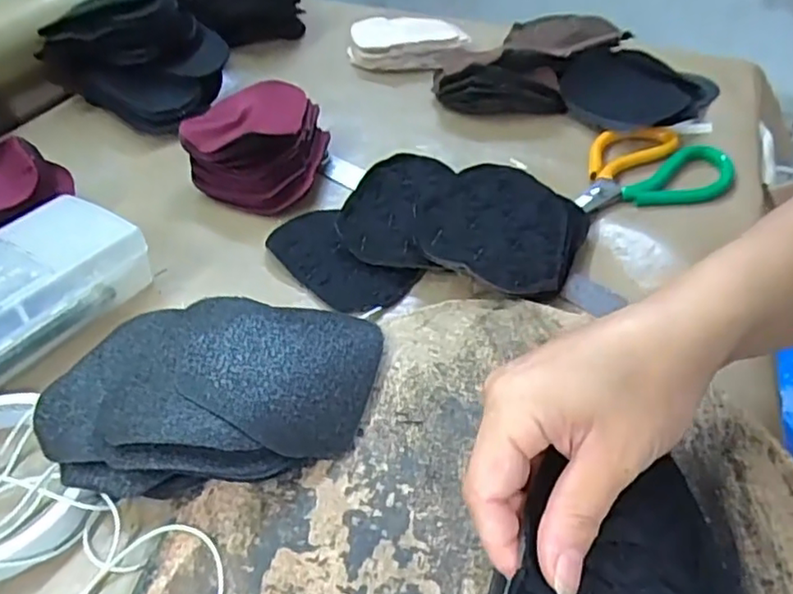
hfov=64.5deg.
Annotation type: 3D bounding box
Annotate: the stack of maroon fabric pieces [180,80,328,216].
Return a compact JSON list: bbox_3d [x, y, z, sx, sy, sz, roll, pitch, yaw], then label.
[{"bbox_3d":[-0.106,-0.120,0.482,0.097,0.042,0.119,5,44,5],"label":"stack of maroon fabric pieces"}]

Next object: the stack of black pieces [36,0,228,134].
[{"bbox_3d":[-0.218,-0.213,0.541,0.116,0.081,0.123,30,52,25],"label":"stack of black pieces"}]

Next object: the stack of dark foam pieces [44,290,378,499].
[{"bbox_3d":[-0.088,0.039,0.303,0.151,0.031,0.111,0,44,0],"label":"stack of dark foam pieces"}]

